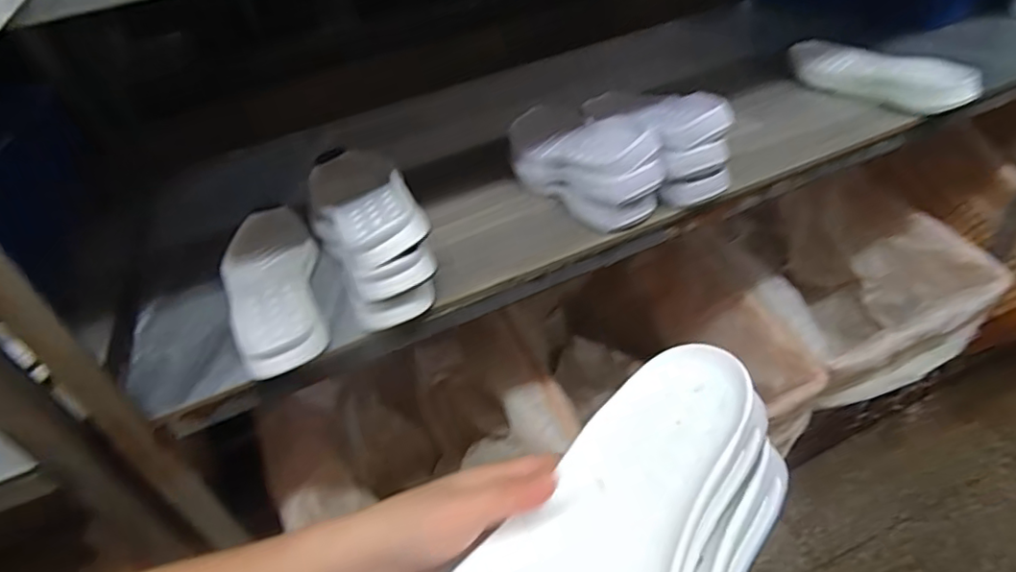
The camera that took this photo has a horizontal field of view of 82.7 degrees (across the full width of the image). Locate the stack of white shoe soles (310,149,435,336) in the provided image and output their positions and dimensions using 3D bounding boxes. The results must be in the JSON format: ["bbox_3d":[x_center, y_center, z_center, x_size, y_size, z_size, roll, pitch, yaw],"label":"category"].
[{"bbox_3d":[-0.182,-0.091,0.711,0.118,0.112,0.324,-21,39,-12],"label":"stack of white shoe soles"}]

